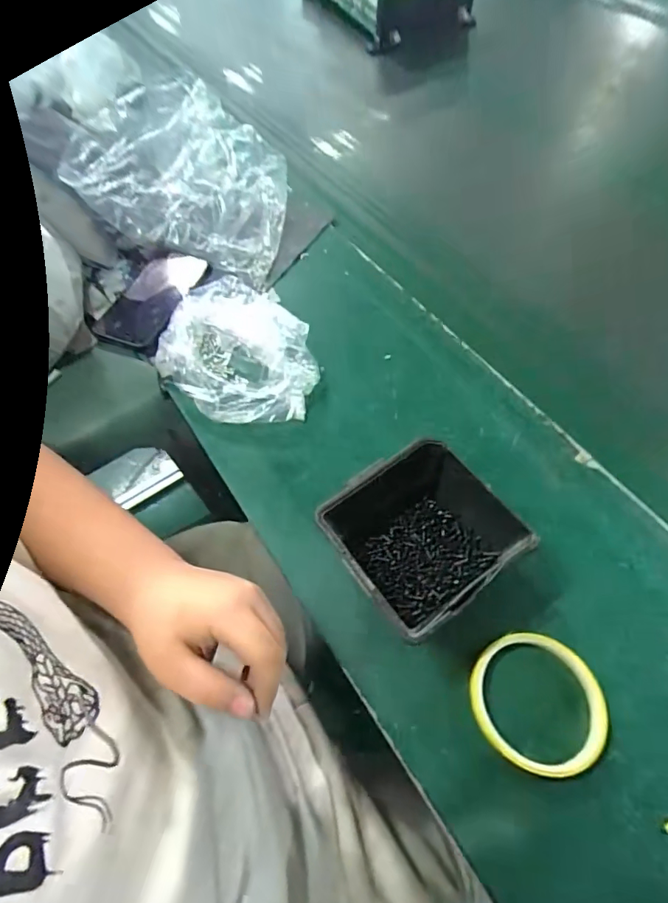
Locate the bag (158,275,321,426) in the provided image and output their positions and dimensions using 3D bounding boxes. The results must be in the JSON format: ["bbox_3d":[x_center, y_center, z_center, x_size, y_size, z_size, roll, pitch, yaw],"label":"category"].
[{"bbox_3d":[-0.107,-0.106,0.511,0.146,0.041,0.190,-25,62,-12],"label":"bag"}]

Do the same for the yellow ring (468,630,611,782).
[{"bbox_3d":[0.142,0.176,0.342,0.089,0.016,0.086,-1,60,2],"label":"yellow ring"}]

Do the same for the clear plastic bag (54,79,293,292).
[{"bbox_3d":[-0.170,-0.337,0.609,0.250,0.110,0.209,21,63,14],"label":"clear plastic bag"}]

